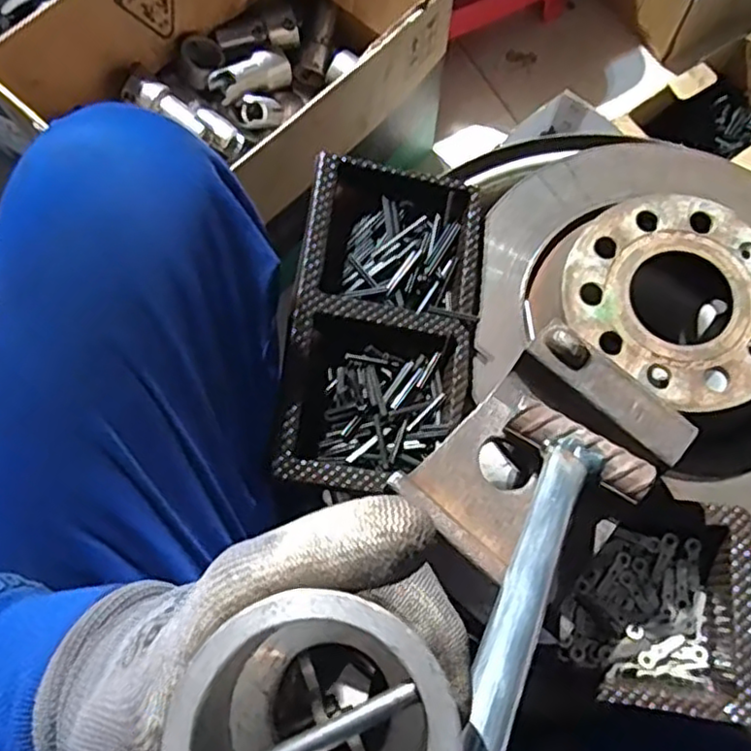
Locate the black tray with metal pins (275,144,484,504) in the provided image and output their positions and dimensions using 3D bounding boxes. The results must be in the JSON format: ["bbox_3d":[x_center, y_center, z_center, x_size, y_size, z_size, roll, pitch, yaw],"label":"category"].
[{"bbox_3d":[0.007,-0.035,0.439,0.117,0.045,0.218,8,72,3],"label":"black tray with metal pins"}]

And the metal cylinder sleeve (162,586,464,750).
[{"bbox_3d":[-0.010,0.068,0.129,0.046,0.041,0.046,34,76,11],"label":"metal cylinder sleeve"}]

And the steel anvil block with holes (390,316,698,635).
[{"bbox_3d":[0.097,0.050,0.364,0.133,0.034,0.110,-42,77,-12],"label":"steel anvil block with holes"}]

